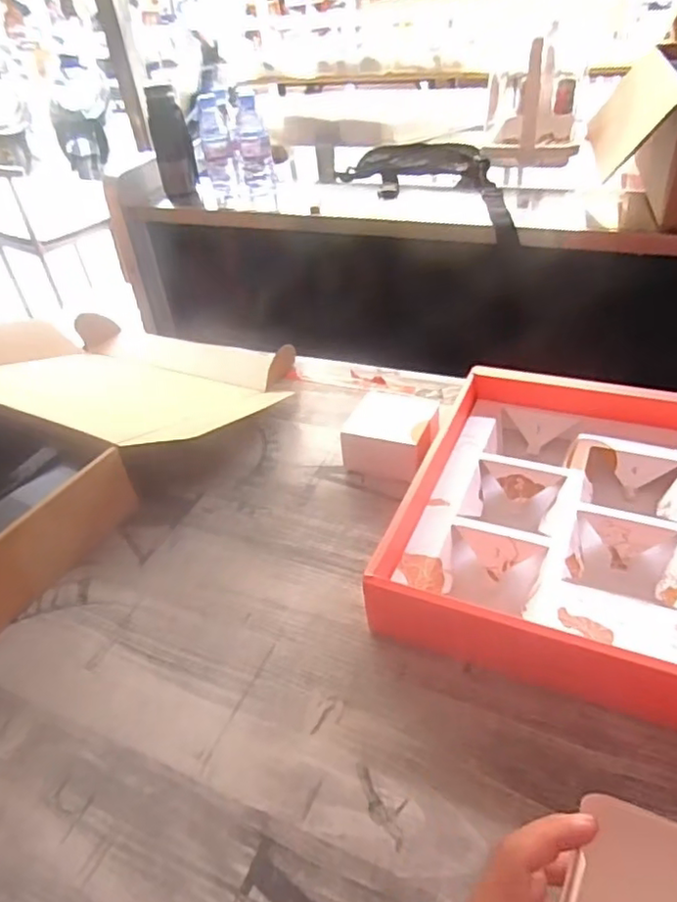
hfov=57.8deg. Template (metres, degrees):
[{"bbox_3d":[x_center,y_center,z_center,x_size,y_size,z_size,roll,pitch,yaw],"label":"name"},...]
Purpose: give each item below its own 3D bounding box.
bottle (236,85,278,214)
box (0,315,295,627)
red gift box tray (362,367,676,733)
[{"bbox_3d":[-0.169,-0.592,1.251,0.068,0.230,0.053,-12,40,-7],"label":"bottle"},{"bbox_3d":[-0.366,-0.043,0.771,0.410,0.096,0.603,14,43,25],"label":"box"},{"bbox_3d":[0.263,0.060,0.551,0.362,0.066,0.353,12,42,23],"label":"red gift box tray"}]

